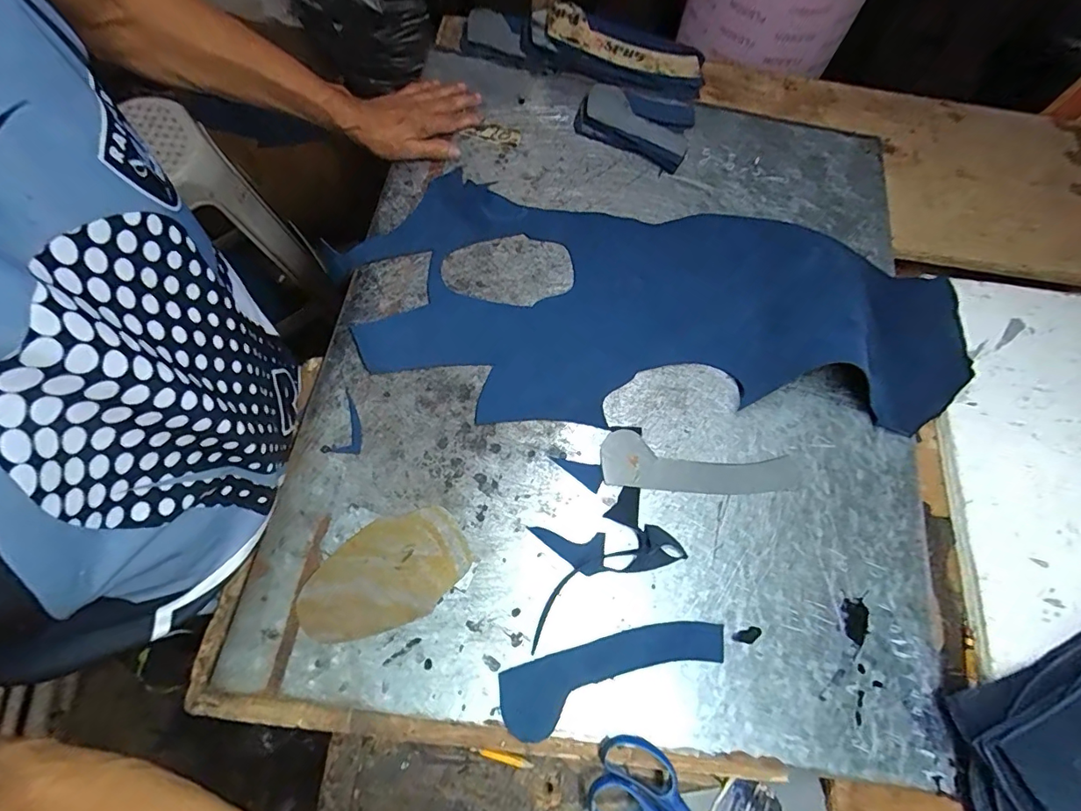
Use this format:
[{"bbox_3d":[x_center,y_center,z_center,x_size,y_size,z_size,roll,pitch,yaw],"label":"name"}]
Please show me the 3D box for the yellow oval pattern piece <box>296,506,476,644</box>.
[{"bbox_3d":[-0.136,0.148,0.428,0.143,0.010,0.087,-30,76,-11],"label":"yellow oval pattern piece"}]

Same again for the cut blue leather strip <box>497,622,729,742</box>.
[{"bbox_3d":[0.066,0.231,0.429,0.202,0.005,0.052,-14,65,-12],"label":"cut blue leather strip"}]

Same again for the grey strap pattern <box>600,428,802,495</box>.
[{"bbox_3d":[0.164,0.063,0.499,0.206,0.004,0.054,7,71,-4],"label":"grey strap pattern"}]

